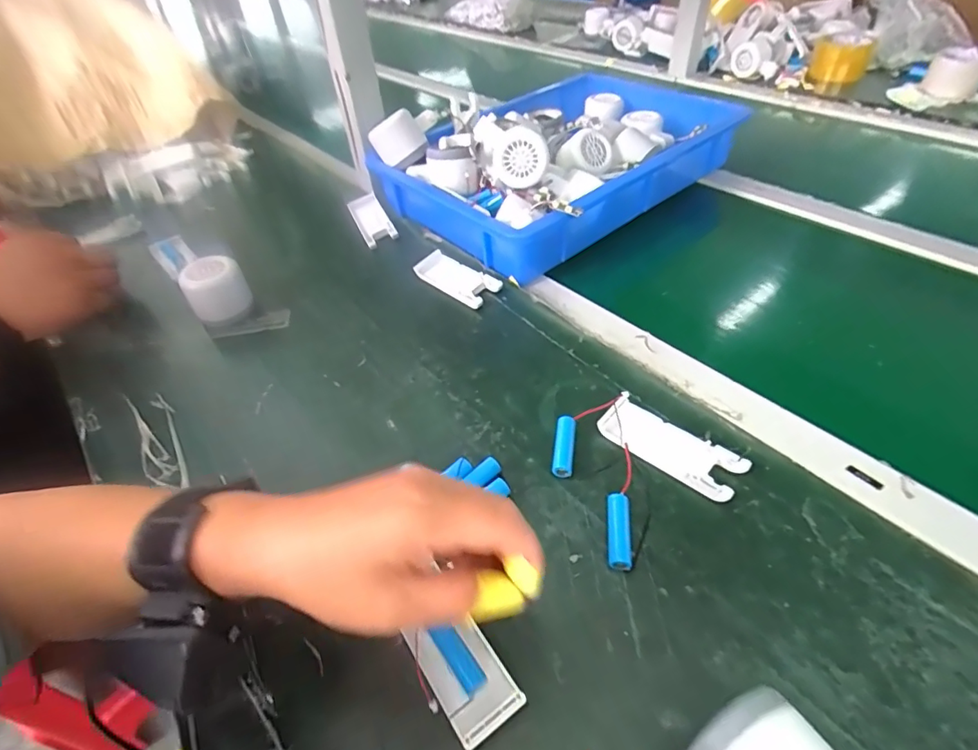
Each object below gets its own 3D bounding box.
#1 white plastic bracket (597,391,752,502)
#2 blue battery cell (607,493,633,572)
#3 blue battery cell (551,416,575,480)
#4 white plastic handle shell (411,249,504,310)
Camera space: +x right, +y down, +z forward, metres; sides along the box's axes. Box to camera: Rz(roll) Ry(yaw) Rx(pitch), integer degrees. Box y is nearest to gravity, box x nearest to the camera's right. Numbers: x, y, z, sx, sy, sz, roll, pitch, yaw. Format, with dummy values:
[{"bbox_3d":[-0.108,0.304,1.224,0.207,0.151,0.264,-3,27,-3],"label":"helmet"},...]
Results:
[{"bbox_3d":[0.138,0.054,0.381,0.105,0.010,0.041,31,56,31],"label":"white plastic bracket"},{"bbox_3d":[0.088,0.106,0.338,0.016,0.013,0.050,2,45,9],"label":"blue battery cell"},{"bbox_3d":[0.058,0.054,0.385,0.015,0.013,0.048,4,46,10],"label":"blue battery cell"},{"bbox_3d":[-0.035,-0.104,0.549,0.101,0.020,0.043,31,56,31],"label":"white plastic handle shell"}]

